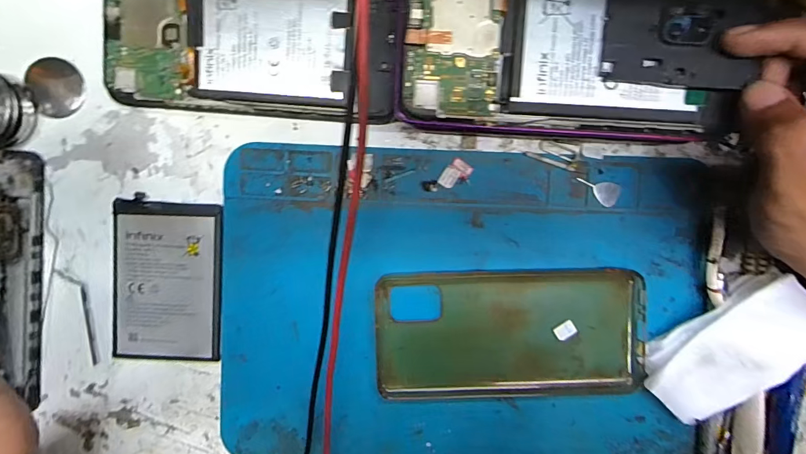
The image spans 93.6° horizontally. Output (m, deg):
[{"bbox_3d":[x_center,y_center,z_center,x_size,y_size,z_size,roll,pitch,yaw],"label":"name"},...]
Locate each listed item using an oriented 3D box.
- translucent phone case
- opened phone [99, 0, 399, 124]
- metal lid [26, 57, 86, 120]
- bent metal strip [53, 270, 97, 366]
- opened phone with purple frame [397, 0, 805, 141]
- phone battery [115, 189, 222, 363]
[{"bbox_3d":[0.065,0.067,0.231,0.159,0.008,0.079,-2,94,-2],"label":"translucent phone case"},{"bbox_3d":[-0.084,-0.100,0.208,0.159,0.006,0.072,4,97,0],"label":"opened phone"},{"bbox_3d":[-0.204,-0.083,0.223,0.030,0.004,0.034,-24,94,0],"label":"metal lid"},{"bbox_3d":[-0.194,0.053,0.228,0.013,0.004,0.061,-19,94,0],"label":"bent metal strip"},{"bbox_3d":[0.079,-0.078,0.172,0.161,0.013,0.072,4,97,1],"label":"opened phone with purple frame"},{"bbox_3d":[-0.142,0.033,0.228,0.063,0.004,0.095,3,94,-2],"label":"phone battery"}]

